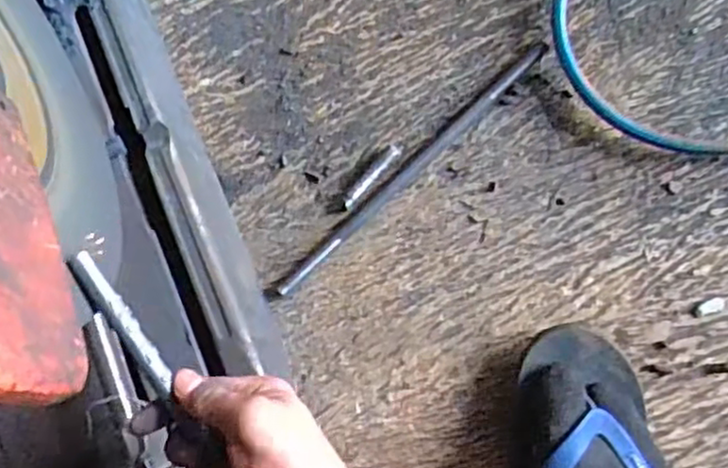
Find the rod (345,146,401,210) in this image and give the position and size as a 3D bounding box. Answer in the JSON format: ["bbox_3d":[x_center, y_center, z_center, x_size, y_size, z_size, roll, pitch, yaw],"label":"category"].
[{"bbox_3d":[0.007,-0.047,0.557,0.008,0.009,0.066,41,88,9],"label":"rod"}]

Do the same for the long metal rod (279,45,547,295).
[{"bbox_3d":[0.040,-0.055,0.558,0.295,0.006,0.015,-43,81,-1],"label":"long metal rod"}]

